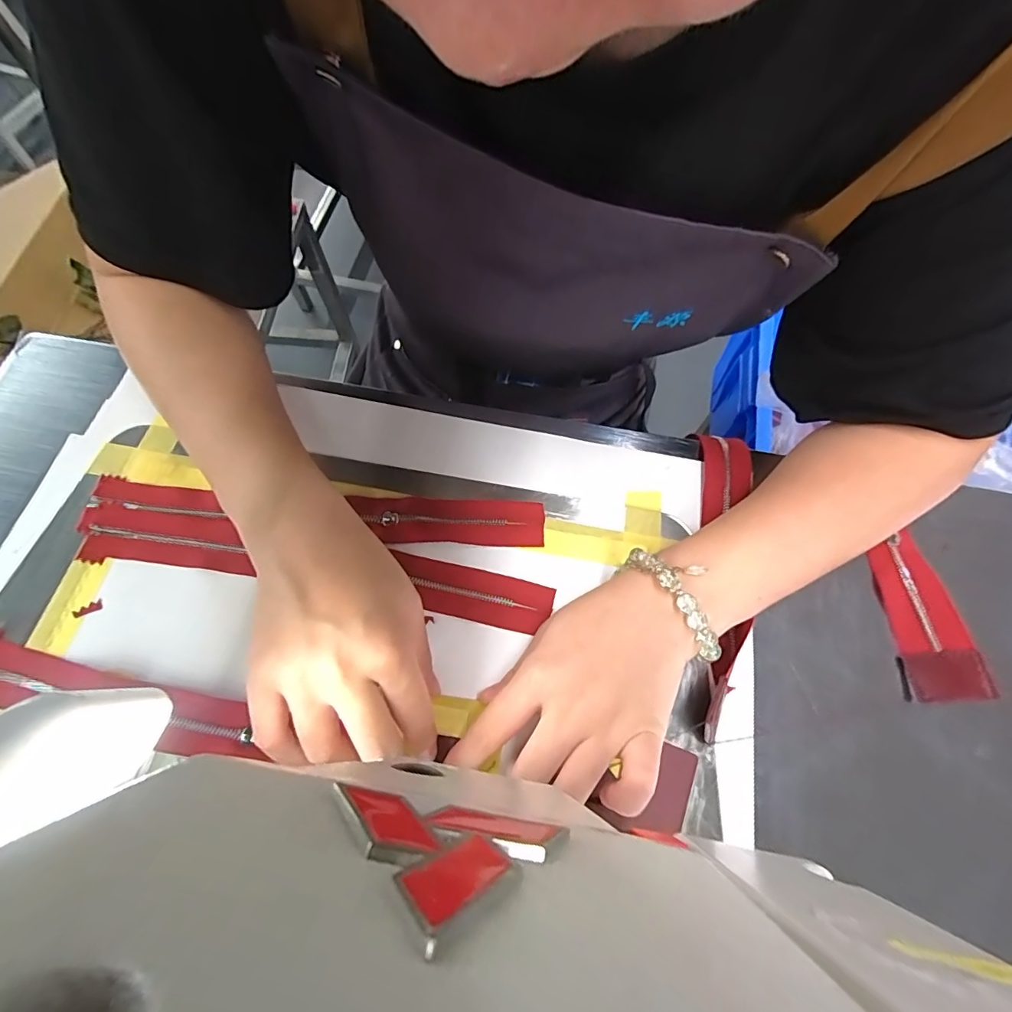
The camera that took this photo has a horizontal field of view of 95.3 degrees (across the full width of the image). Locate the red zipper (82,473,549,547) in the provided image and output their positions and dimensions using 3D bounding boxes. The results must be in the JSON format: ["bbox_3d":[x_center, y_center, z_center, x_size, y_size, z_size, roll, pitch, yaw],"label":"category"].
[{"bbox_3d":[-0.120,0.006,0.298,0.286,0.007,0.034,3,62,0],"label":"red zipper"}]

